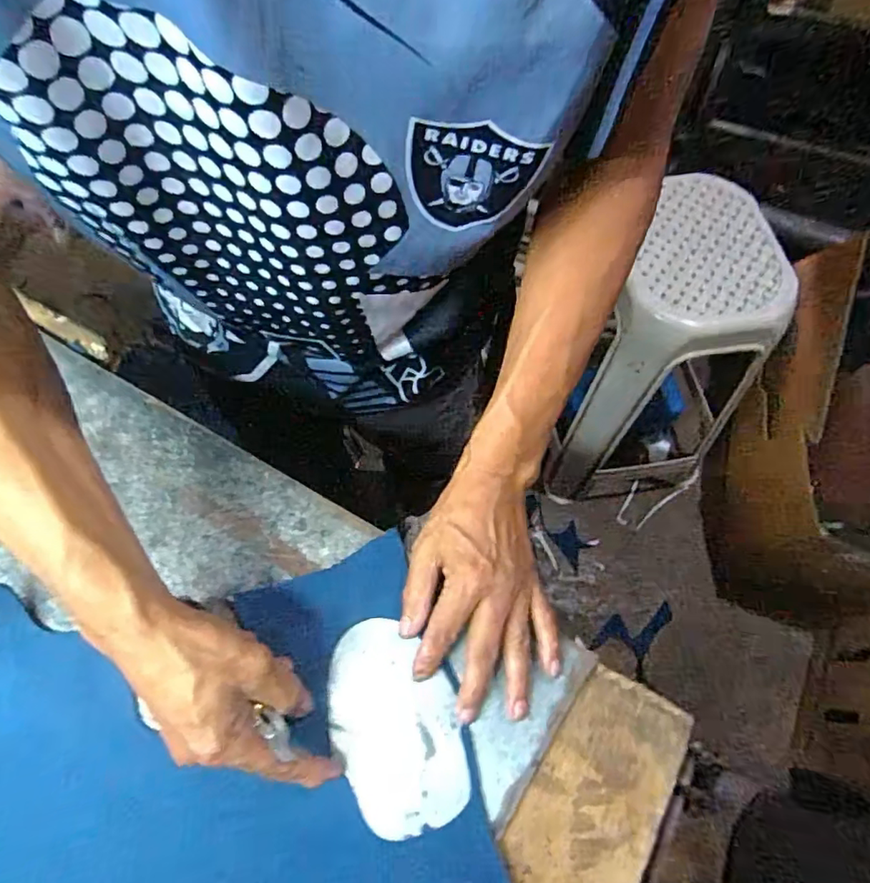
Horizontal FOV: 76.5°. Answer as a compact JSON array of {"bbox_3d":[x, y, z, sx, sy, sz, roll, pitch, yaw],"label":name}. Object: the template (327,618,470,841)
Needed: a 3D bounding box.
[{"bbox_3d":[-0.027,0.187,0.370,0.082,0.006,0.128,-12,69,-3],"label":"template"}]

